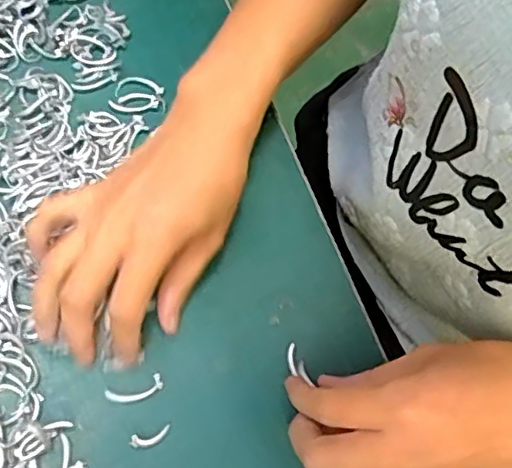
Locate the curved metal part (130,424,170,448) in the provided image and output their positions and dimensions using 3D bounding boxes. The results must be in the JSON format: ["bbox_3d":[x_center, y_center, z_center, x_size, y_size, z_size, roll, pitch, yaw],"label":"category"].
[{"bbox_3d":[-0.053,0.101,0.297,0.020,0.004,0.007,-13,66,-8],"label":"curved metal part"}]

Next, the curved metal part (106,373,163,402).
[{"bbox_3d":[-0.062,0.080,0.307,0.029,0.004,0.010,-17,67,-10],"label":"curved metal part"}]

